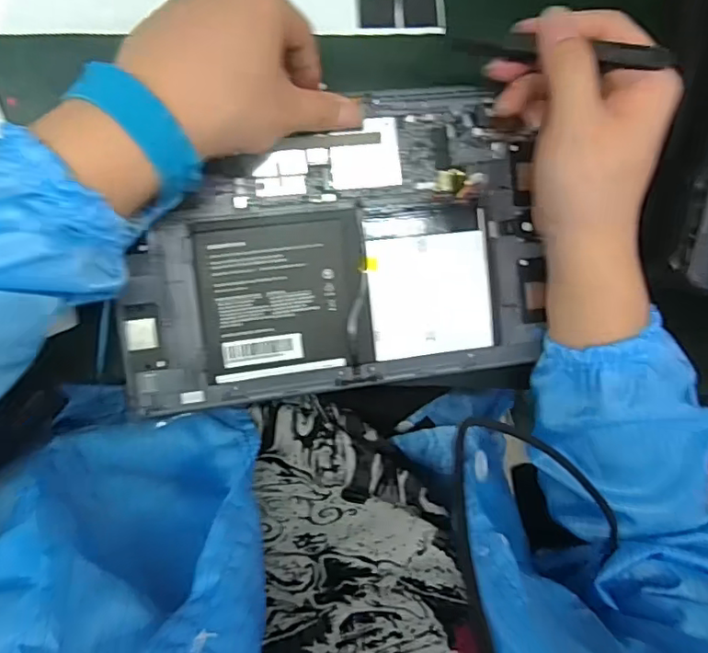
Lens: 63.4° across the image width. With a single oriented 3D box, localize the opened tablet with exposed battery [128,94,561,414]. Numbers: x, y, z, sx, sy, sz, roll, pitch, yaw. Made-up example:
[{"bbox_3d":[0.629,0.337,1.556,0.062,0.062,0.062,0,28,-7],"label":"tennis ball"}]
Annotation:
[{"bbox_3d":[-0.010,-0.044,0.333,0.239,0.018,0.160,-8,90,-7],"label":"opened tablet with exposed battery"}]

